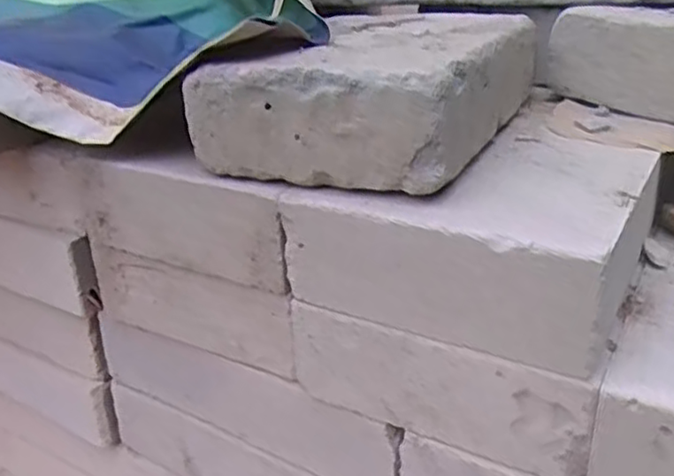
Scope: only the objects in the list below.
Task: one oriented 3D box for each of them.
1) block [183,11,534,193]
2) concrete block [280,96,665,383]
[{"bbox_3d":[0.028,-0.117,0.513,0.180,0.077,0.244,10,28,24],"label":"block"},{"bbox_3d":[0.106,-0.023,0.481,0.195,0.084,0.229,13,29,28],"label":"concrete block"}]

